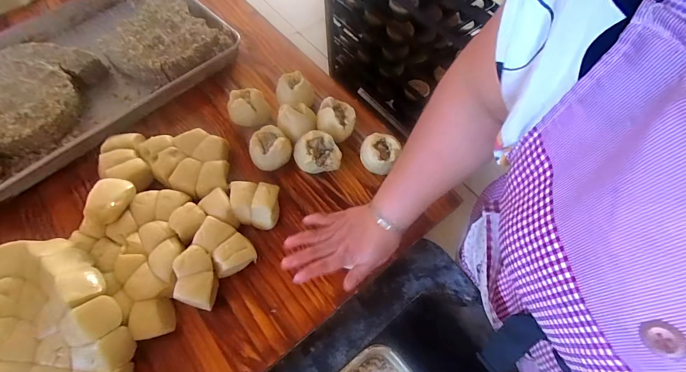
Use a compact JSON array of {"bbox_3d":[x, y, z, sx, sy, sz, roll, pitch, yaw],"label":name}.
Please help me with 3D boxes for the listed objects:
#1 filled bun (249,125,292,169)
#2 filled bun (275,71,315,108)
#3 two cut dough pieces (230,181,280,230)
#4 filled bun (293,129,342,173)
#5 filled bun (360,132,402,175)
[{"bbox_3d":[-0.130,-0.064,0.593,0.070,0.065,0.067,-14,63,-7],"label":"filled bun"},{"bbox_3d":[-0.095,-0.182,0.650,0.072,0.065,0.061,-29,65,-14],"label":"filled bun"},{"bbox_3d":[-0.146,0.035,0.553,0.078,0.050,0.074,-3,62,-1],"label":"two cut dough pieces"},{"bbox_3d":[-0.045,-0.055,0.587,0.082,0.062,0.063,-3,62,-1],"label":"filled bun"},{"bbox_3d":[0.066,-0.054,0.587,0.069,0.063,0.055,12,62,7],"label":"filled bun"}]

